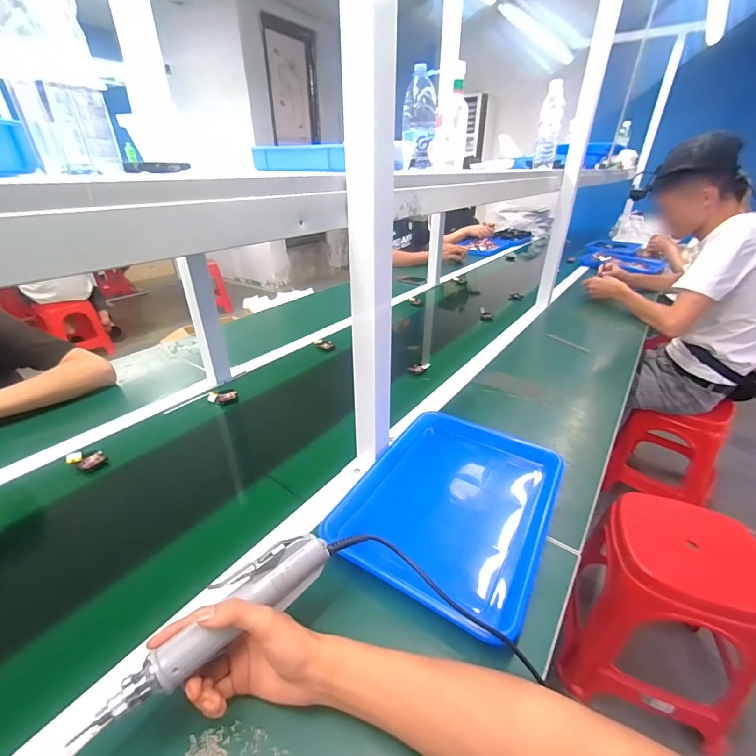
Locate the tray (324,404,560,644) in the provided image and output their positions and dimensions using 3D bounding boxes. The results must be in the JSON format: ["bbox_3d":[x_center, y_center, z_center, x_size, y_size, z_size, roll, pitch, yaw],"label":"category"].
[{"bbox_3d":[0.110,0.174,0.540,0.254,0.038,0.327,18,34,28],"label":"tray"}]

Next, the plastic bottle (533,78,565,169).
[{"bbox_3d":[0.545,-0.799,1.182,0.070,0.224,0.083,10,31,17],"label":"plastic bottle"}]

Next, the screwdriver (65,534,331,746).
[{"bbox_3d":[-0.133,0.207,0.320,0.204,0.043,0.034,-28,40,-32],"label":"screwdriver"}]

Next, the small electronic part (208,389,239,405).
[{"bbox_3d":[-0.328,0.041,0.787,0.057,0.025,0.024,-7,31,-13],"label":"small electronic part"}]

